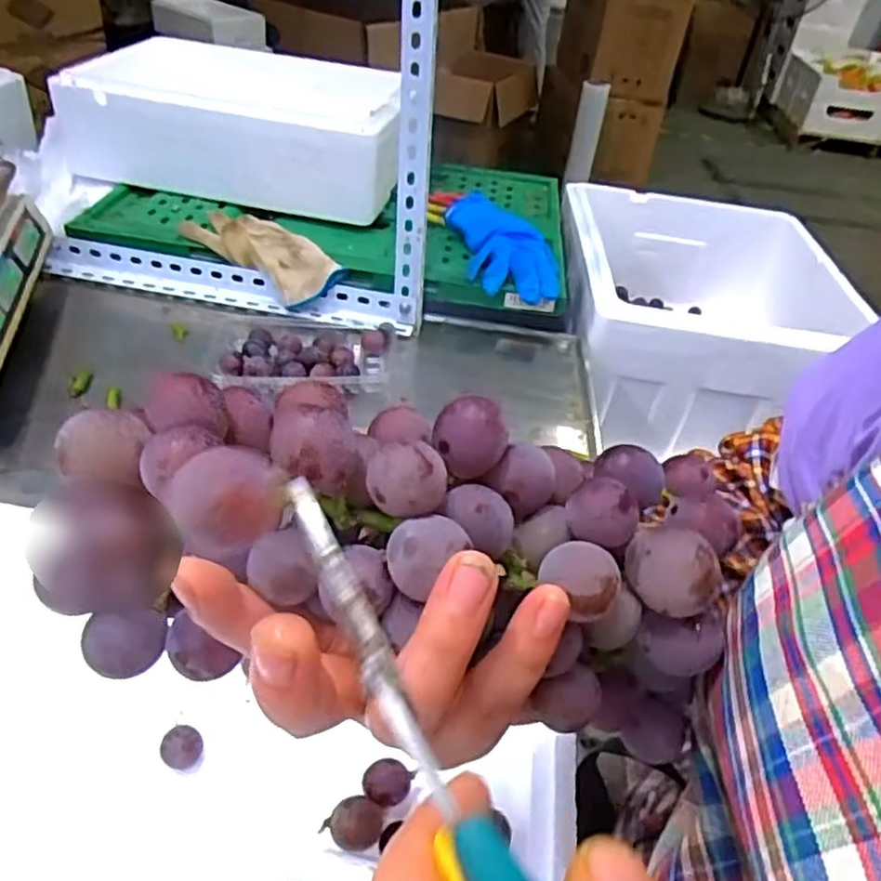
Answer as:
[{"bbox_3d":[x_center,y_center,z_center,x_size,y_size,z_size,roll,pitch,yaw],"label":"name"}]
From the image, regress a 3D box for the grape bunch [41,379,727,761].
[{"bbox_3d":[-0.003,0.033,0.222,0.218,0.089,0.089,11,37,-14],"label":"grape bunch"}]

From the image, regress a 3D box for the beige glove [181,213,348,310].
[{"bbox_3d":[-0.204,-0.216,0.824,0.193,0.055,0.093,27,46,27],"label":"beige glove"}]

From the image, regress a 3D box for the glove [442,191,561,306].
[{"bbox_3d":[0.079,-0.232,0.834,0.110,0.050,0.172,-7,40,-10],"label":"glove"}]

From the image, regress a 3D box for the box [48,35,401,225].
[{"bbox_3d":[-0.249,-0.417,0.932,0.415,0.139,0.230,11,40,11],"label":"box"}]

